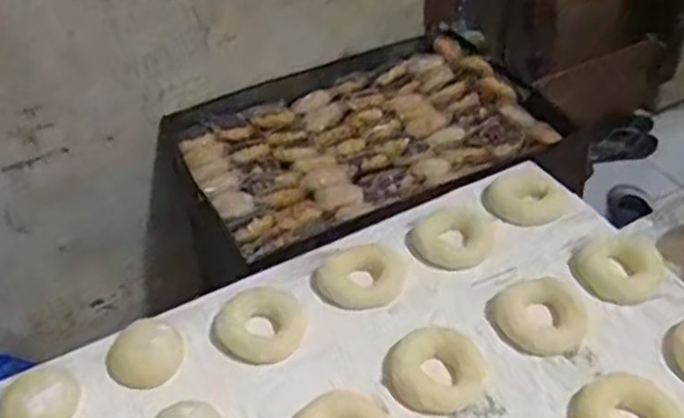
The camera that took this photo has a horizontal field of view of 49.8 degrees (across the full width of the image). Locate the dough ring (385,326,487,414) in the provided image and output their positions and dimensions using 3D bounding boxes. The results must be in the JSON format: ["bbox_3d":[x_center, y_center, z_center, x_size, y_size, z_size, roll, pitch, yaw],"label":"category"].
[{"bbox_3d":[0.074,0.128,0.589,0.076,0.020,0.068,-16,40,-10],"label":"dough ring"}]

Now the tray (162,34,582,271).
[{"bbox_3d":[0.036,-0.160,1.442,0.679,0.060,0.469,-21,42,-16],"label":"tray"}]

